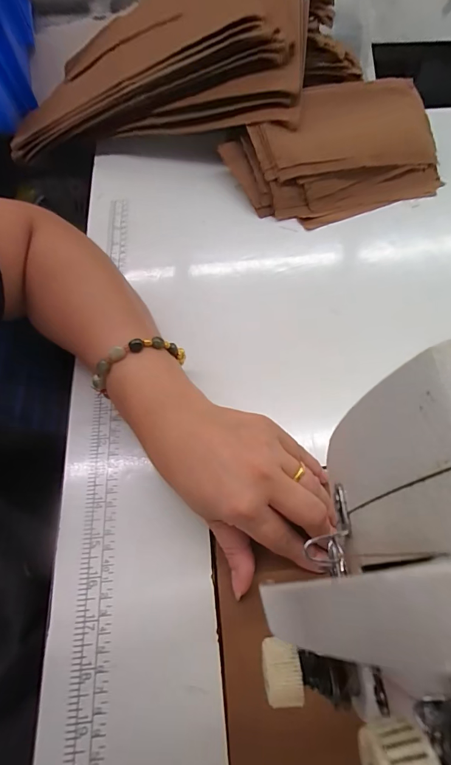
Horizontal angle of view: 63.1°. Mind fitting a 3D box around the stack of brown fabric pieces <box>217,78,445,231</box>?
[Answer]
[{"bbox_3d":[0.138,-0.276,0.446,0.254,0.077,0.140,-18,63,-11],"label":"stack of brown fabric pieces"}]

